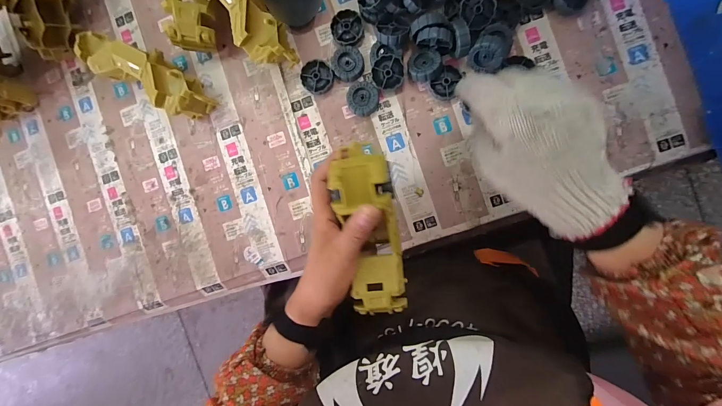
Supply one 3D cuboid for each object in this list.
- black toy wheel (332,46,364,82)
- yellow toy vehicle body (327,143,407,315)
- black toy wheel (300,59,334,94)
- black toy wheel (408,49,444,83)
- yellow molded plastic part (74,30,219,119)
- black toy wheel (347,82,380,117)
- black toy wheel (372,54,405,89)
[{"bbox_3d":[-0.015,-0.165,0.372,0.036,0.011,0.037,1,94,9],"label":"black toy wheel"},{"bbox_3d":[0.012,0.029,0.308,0.055,0.051,0.167,-8,104,9],"label":"yellow toy vehicle body"},{"bbox_3d":[-0.052,-0.151,0.378,0.039,0.011,0.037,1,94,9],"label":"black toy wheel"},{"bbox_3d":[0.072,-0.157,0.359,0.036,0.019,0.036,-35,88,10],"label":"black toy wheel"},{"bbox_3d":[-0.255,-0.155,0.384,0.165,0.057,0.051,30,98,6],"label":"yellow molded plastic part"},{"bbox_3d":[0.003,-0.123,0.377,0.036,0.012,0.039,2,94,9],"label":"black toy wheel"},{"bbox_3d":[0.032,-0.153,0.365,0.037,0.010,0.036,-1,123,-1],"label":"black toy wheel"}]

